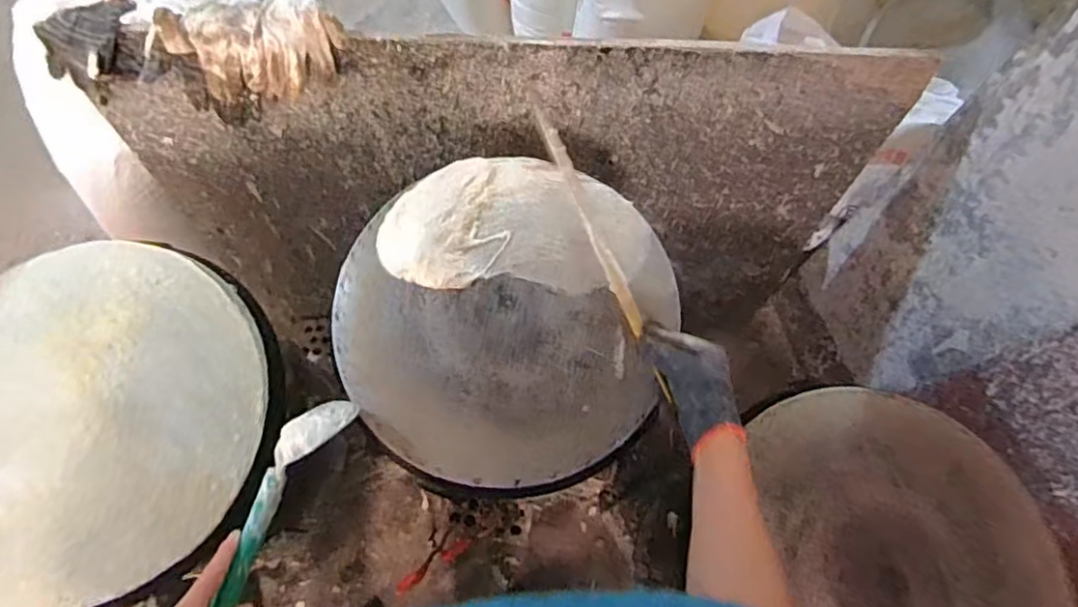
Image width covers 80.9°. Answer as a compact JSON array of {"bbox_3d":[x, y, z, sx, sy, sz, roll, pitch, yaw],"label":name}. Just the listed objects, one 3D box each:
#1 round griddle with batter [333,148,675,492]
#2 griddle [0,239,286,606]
[{"bbox_3d":[-0.039,0.005,0.704,0.356,0.029,0.366,0,70,0],"label":"round griddle with batter"},{"bbox_3d":[-0.472,0.114,0.656,0.371,0.025,0.373,0,70,0],"label":"griddle"}]

